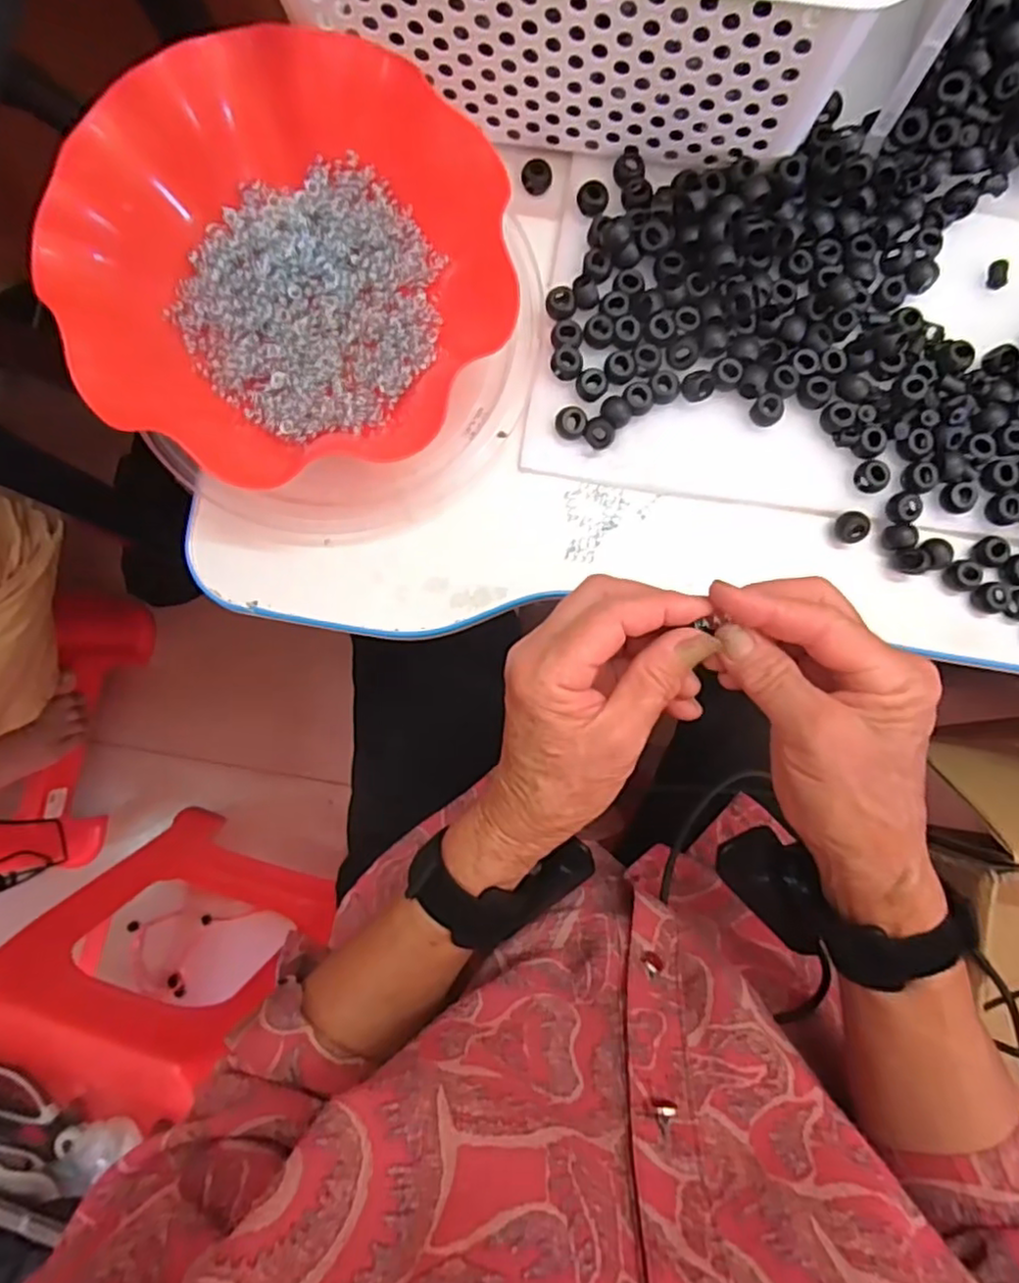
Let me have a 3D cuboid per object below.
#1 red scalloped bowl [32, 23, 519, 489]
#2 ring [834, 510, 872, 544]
[{"bbox_3d":[-0.118,-0.194,0.350,0.204,0.065,0.211,0,86,0],"label":"red scalloped bowl"},{"bbox_3d":[0.192,-0.064,0.369,0.016,0.011,0.017,0,86,0],"label":"ring"}]

